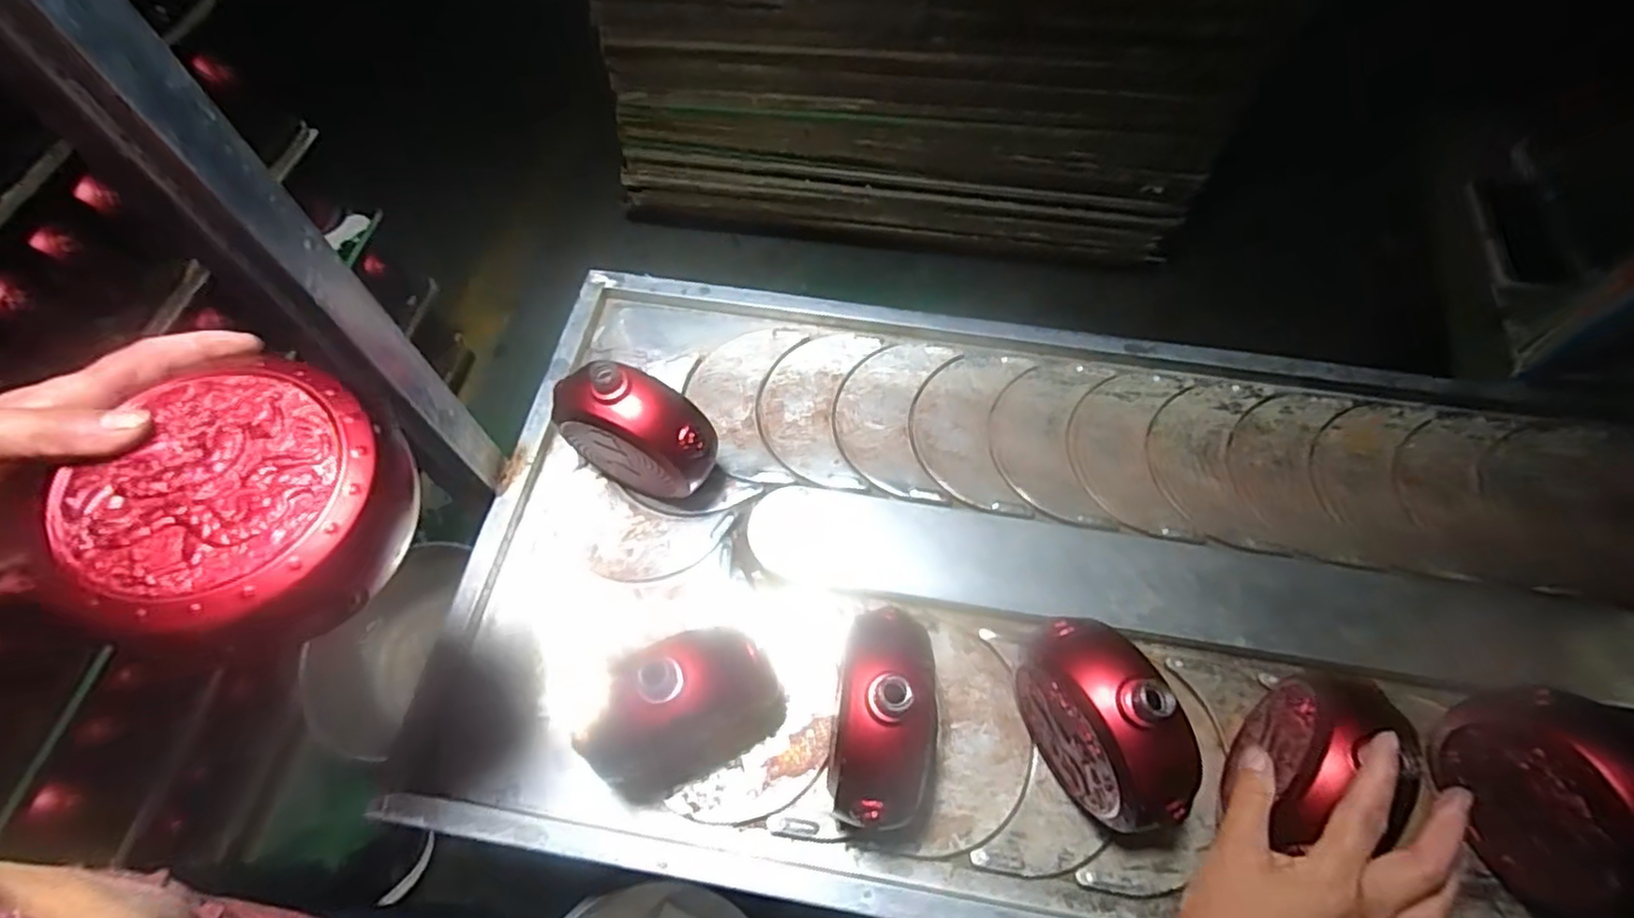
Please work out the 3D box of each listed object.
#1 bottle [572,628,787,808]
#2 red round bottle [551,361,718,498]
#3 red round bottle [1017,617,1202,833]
[{"bbox_3d":[-0.096,0.174,0.489,0.134,0.154,0.073,-23,63,-11],"label":"bottle"},{"bbox_3d":[-0.156,-0.024,0.607,0.135,0.145,0.057,20,63,13],"label":"red round bottle"},{"bbox_3d":[0.201,0.181,0.489,0.066,0.157,0.134,-22,63,-11],"label":"red round bottle"}]

